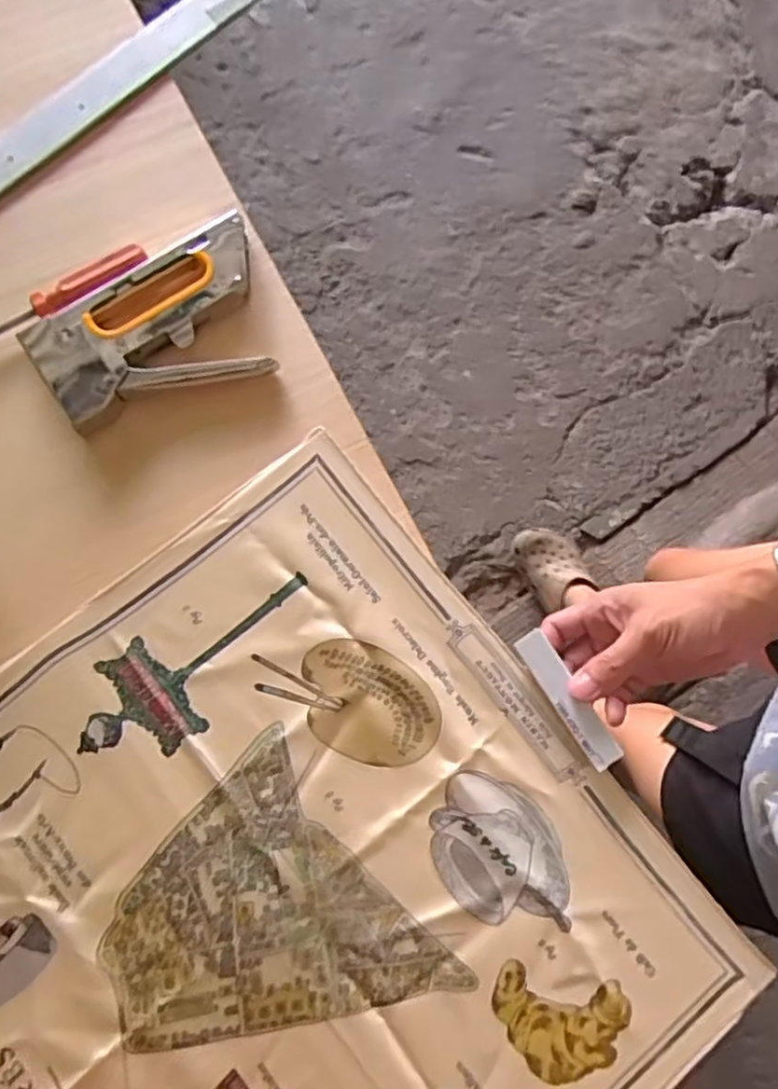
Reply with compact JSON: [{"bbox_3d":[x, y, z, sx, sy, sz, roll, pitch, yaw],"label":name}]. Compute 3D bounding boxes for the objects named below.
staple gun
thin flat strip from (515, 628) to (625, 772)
[{"bbox_3d":[-0.163,-0.150,0.496,0.163,0.023,0.112,-22,79,-6],"label":"staple gun"},{"bbox_3d":[0.112,0.096,0.446,0.018,0.009,0.092,-31,74,-7],"label":"thin flat strip"}]

